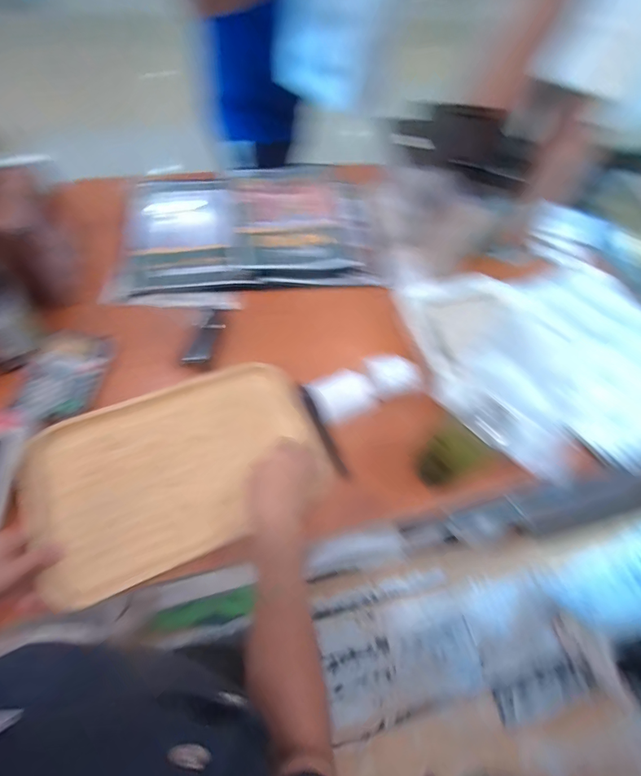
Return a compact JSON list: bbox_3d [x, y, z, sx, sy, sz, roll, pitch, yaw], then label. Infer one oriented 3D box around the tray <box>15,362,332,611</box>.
[{"bbox_3d":[-0.179,0.100,0.516,0.356,0.026,0.232,-21,63,-15],"label":"tray"}]

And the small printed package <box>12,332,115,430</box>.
[{"bbox_3d":[-0.365,-0.014,0.556,0.096,0.014,0.146,7,60,-2],"label":"small printed package"}]

